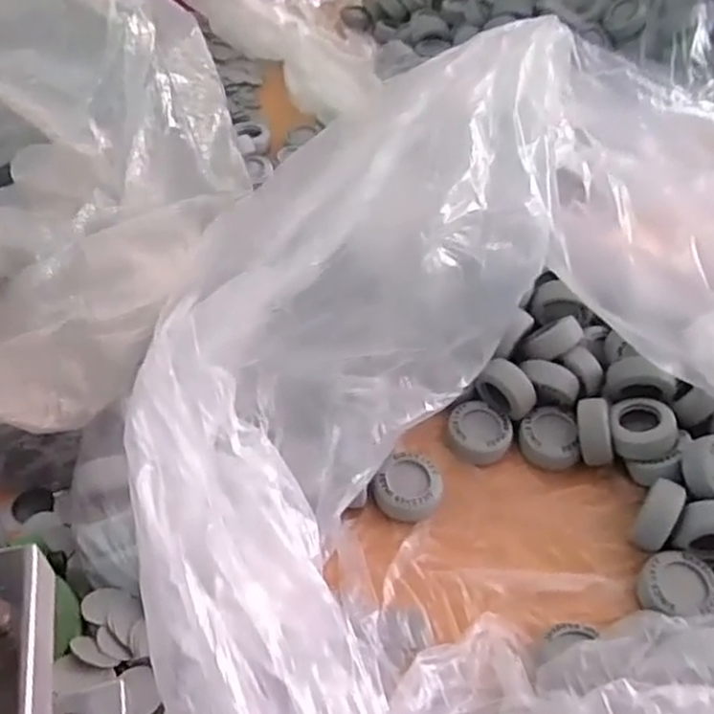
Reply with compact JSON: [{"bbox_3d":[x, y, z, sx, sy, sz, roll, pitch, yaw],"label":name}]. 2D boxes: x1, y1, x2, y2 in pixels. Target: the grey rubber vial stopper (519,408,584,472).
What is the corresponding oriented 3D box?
[{"bbox_3d":[0.153,0.065,0.566,0.044,0.022,0.053,-13,53,12],"label":"grey rubber vial stopper"}]

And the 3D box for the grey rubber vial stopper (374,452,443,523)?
[{"bbox_3d":[0.041,0.095,0.534,0.047,0.014,0.051,17,49,13],"label":"grey rubber vial stopper"}]

